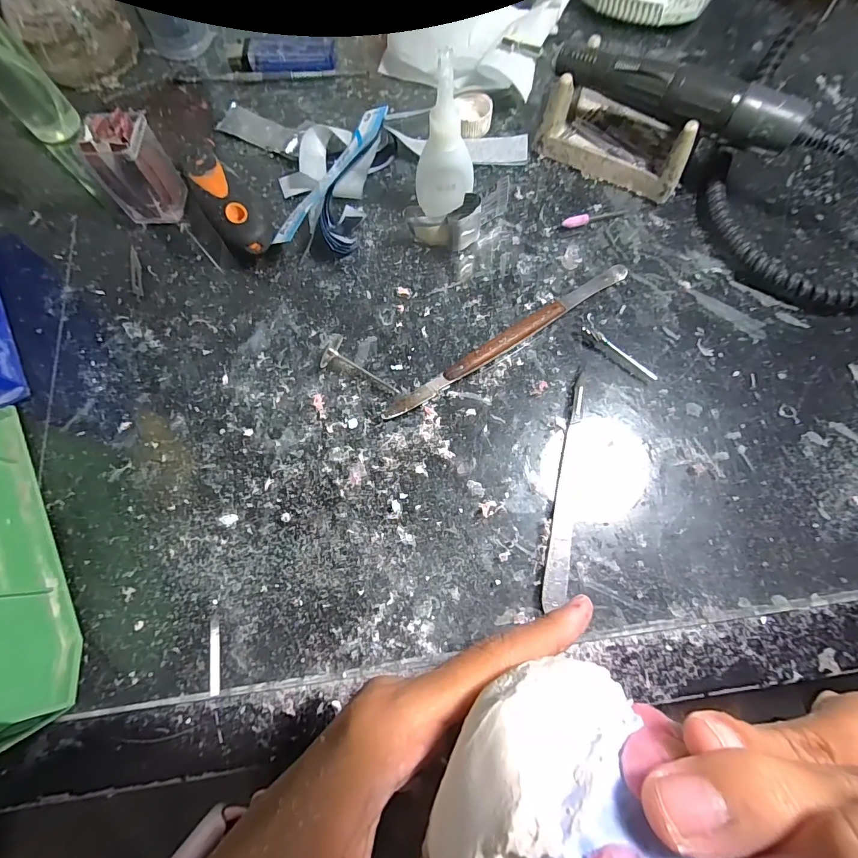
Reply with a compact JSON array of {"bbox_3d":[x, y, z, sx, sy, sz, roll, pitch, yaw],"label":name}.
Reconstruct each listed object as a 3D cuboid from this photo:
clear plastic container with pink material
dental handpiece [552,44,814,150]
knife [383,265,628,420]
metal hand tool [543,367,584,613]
[{"bbox_3d":[-0.183,-0.163,0.256,0.032,0.053,0.036,9,74,4],"label":"clear plastic container with pink material"},{"bbox_3d":[0.142,-0.197,0.237,0.141,0.023,0.022,26,76,8],"label":"dental handpiece"},{"bbox_3d":[0.049,-0.053,0.241,0.172,0.009,0.010,-33,76,-8],"label":"knife"},{"bbox_3d":[0.073,0.028,0.217,0.011,0.006,0.126,11,74,4],"label":"metal hand tool"}]

